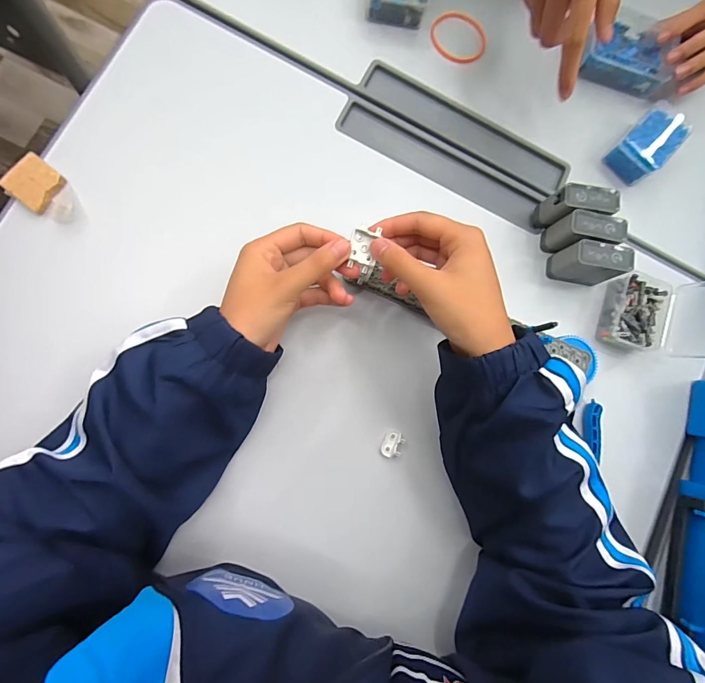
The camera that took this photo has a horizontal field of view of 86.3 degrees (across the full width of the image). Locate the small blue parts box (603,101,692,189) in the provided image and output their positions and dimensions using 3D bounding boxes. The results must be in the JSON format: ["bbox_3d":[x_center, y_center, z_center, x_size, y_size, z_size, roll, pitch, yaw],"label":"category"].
[{"bbox_3d":[0.316,-0.212,0.405,0.046,0.038,0.079,44,81,-1],"label":"small blue parts box"}]

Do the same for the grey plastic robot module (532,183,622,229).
[{"bbox_3d":[0.222,-0.132,0.377,0.055,0.056,0.026,-1,84,-7],"label":"grey plastic robot module"}]

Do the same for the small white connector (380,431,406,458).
[{"bbox_3d":[0.038,0.097,0.352,0.018,0.004,0.024,22,82,-4],"label":"small white connector"}]

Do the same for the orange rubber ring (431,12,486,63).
[{"bbox_3d":[0.117,-0.335,0.416,0.064,0.007,0.052,32,81,-3],"label":"orange rubber ring"}]

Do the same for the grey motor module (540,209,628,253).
[{"bbox_3d":[0.227,-0.104,0.374,0.055,0.055,0.026,4,83,-7],"label":"grey motor module"}]

